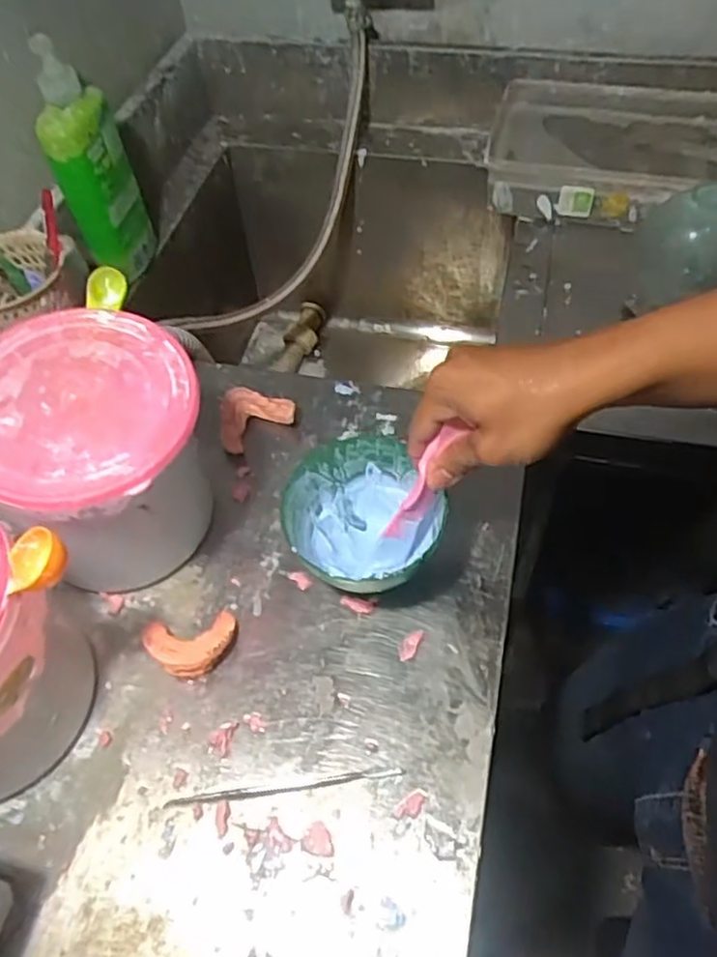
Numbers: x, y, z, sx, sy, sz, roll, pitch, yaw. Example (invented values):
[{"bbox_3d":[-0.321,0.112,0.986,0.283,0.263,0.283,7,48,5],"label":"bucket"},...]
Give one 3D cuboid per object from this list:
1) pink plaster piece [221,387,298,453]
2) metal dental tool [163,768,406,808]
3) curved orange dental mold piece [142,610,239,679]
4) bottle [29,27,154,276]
[{"bbox_3d":[-0.100,-0.060,0.649,0.071,0.021,0.058,-26,56,-15],"label":"pink plaster piece"},{"bbox_3d":[-0.050,0.210,0.471,0.161,0.004,0.007,-8,56,-1],"label":"metal dental tool"},{"bbox_3d":[-0.127,0.124,0.523,0.069,0.026,0.049,-8,53,-2],"label":"curved orange dental mold piece"},{"bbox_3d":[-0.264,-0.310,0.708,0.044,0.199,0.091,2,54,5],"label":"bottle"}]

